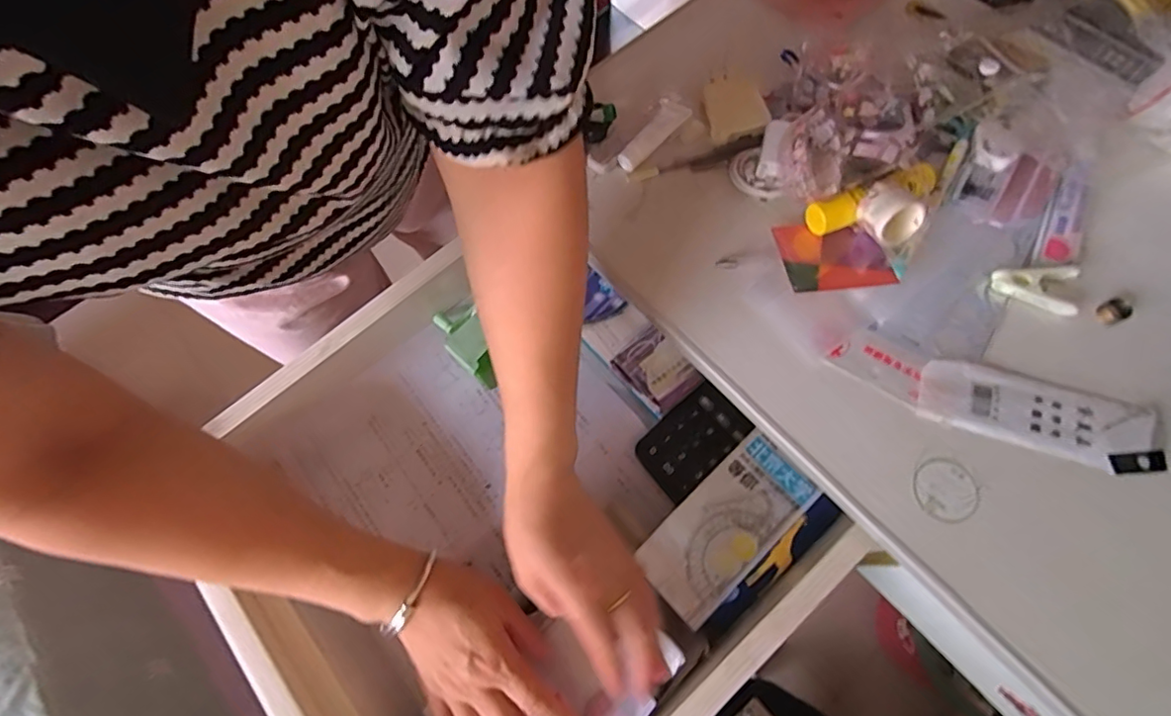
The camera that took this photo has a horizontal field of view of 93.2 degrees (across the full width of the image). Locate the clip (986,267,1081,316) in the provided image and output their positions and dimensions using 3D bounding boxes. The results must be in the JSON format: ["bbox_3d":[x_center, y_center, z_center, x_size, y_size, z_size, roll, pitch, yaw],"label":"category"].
[{"bbox_3d":[0.328,-0.052,0.405,0.056,0.013,0.033,9,70,7],"label":"clip"}]

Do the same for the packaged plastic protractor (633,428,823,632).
[{"bbox_3d":[0.115,0.138,0.456,0.150,0.011,0.073,-44,66,-7],"label":"packaged plastic protractor"}]

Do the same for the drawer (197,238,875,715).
[{"bbox_3d":[-0.066,0.119,0.463,0.404,0.118,0.436,-40,72,-12],"label":"drawer"}]

